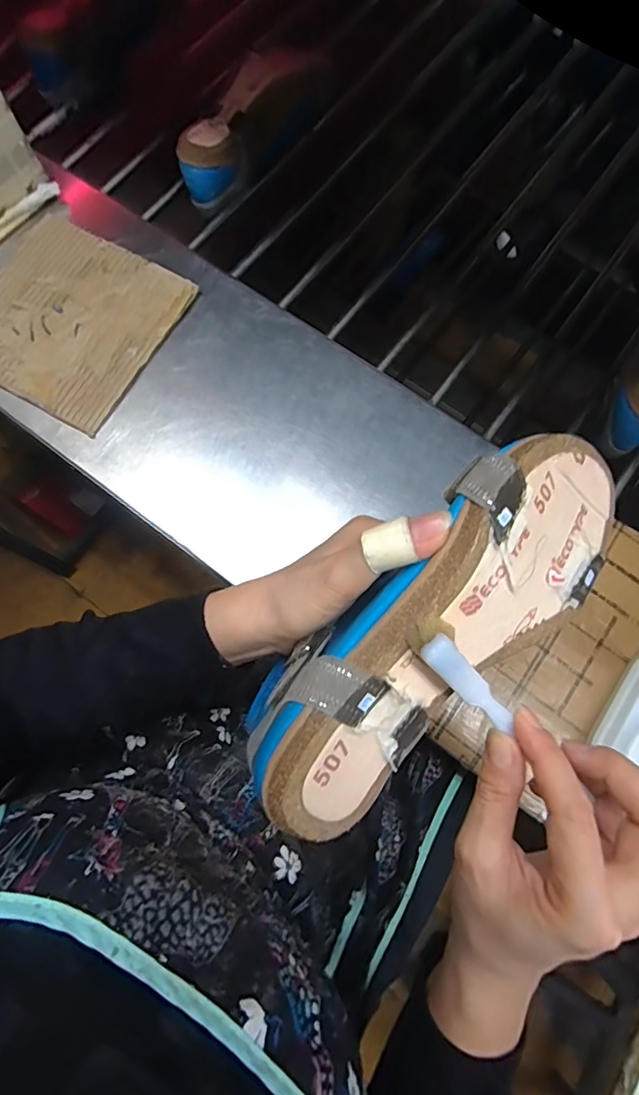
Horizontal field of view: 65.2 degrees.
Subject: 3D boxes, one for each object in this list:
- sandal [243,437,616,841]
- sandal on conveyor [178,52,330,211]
[{"bbox_3d":[0.056,0.027,0.240,0.225,0.055,0.082,-44,117,-6],"label":"sandal"},{"bbox_3d":[-0.062,-0.485,0.562,0.080,0.057,0.252,30,76,8],"label":"sandal on conveyor"}]

